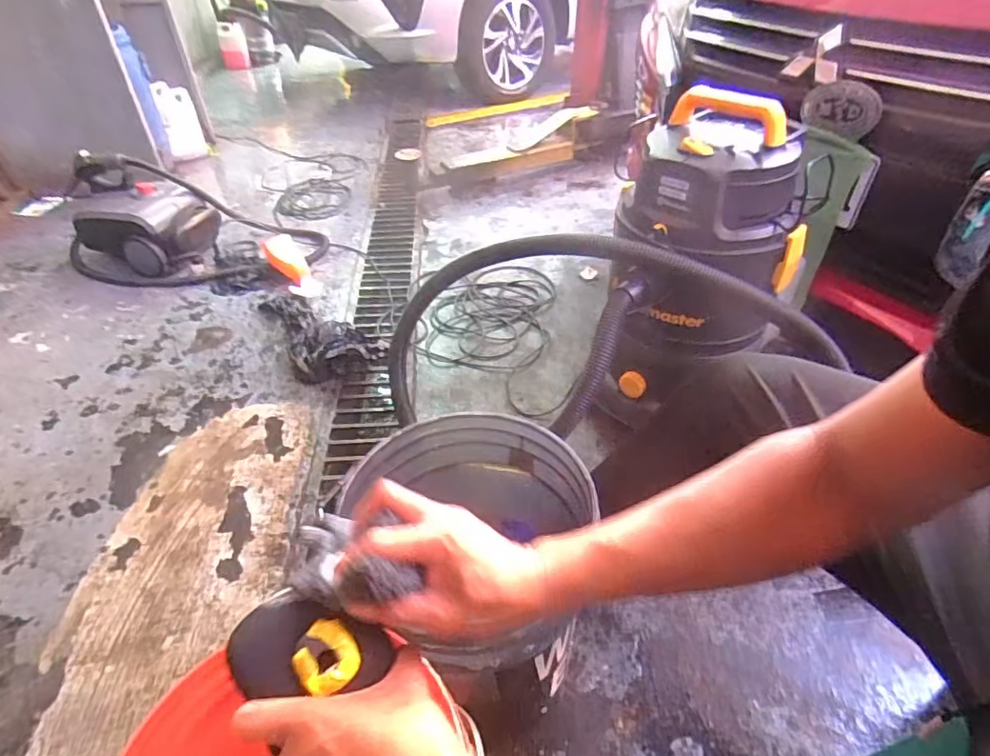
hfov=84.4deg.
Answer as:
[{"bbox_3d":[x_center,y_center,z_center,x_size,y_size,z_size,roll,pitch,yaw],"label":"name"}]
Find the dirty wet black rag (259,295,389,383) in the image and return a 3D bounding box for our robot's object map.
[{"bbox_3d":[-0.499,-0.162,1.525,0.238,0.096,0.464,-24,45,-27],"label":"dirty wet black rag"}]

